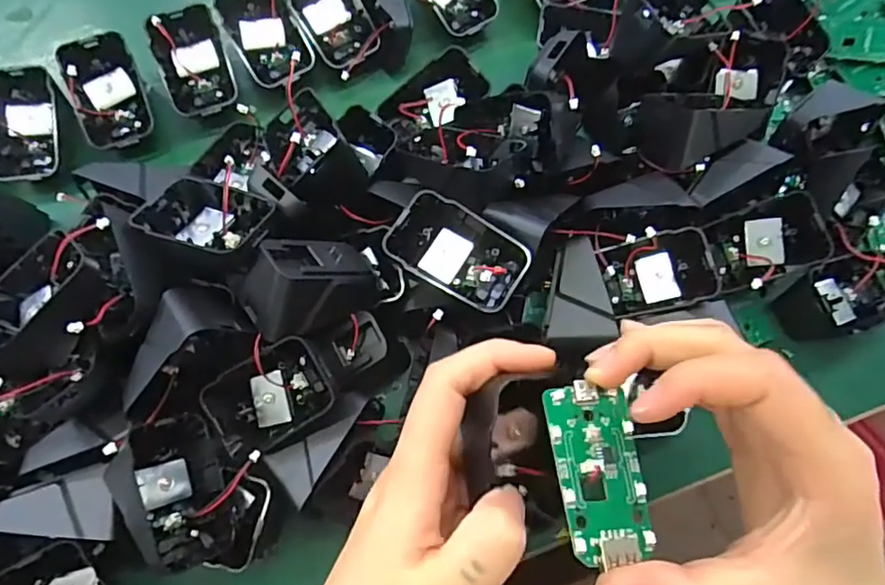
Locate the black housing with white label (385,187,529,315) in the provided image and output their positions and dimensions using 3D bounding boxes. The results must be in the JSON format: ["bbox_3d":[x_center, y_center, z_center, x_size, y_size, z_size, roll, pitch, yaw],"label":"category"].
[{"bbox_3d":[0.009,-0.022,0.300,0.070,0.020,0.044,26,74,7],"label":"black housing with white label"}]

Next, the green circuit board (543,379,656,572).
[{"bbox_3d":[0.056,0.062,0.200,0.031,0.011,0.059,-6,72,-3],"label":"green circuit board"}]

